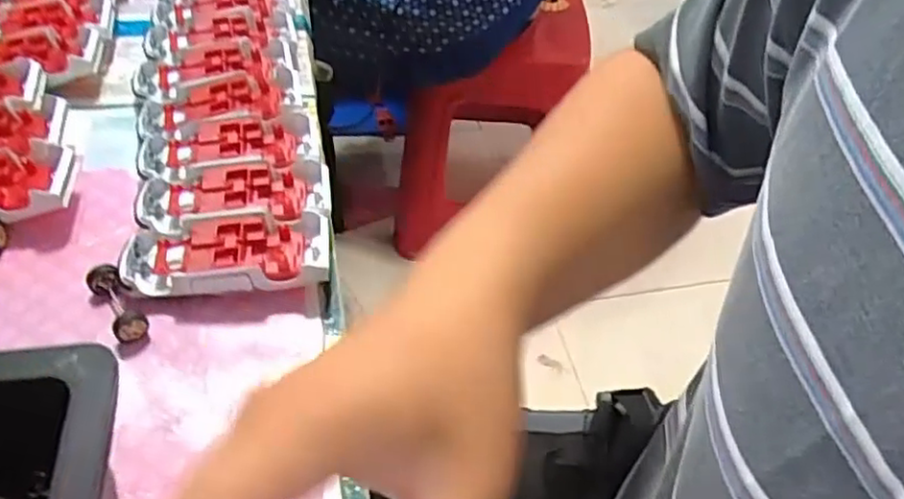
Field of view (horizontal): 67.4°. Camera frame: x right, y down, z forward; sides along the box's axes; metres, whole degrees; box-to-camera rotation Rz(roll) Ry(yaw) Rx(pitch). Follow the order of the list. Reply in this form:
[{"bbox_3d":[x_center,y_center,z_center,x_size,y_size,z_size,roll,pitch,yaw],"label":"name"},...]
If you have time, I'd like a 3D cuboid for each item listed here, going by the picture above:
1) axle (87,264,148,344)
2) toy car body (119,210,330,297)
[{"bbox_3d":[-0.207,0.033,0.419,0.019,0.018,0.056,-29,56,-26],"label":"axle"},{"bbox_3d":[-0.146,0.005,0.442,0.128,0.028,0.053,-6,49,-9],"label":"toy car body"}]

